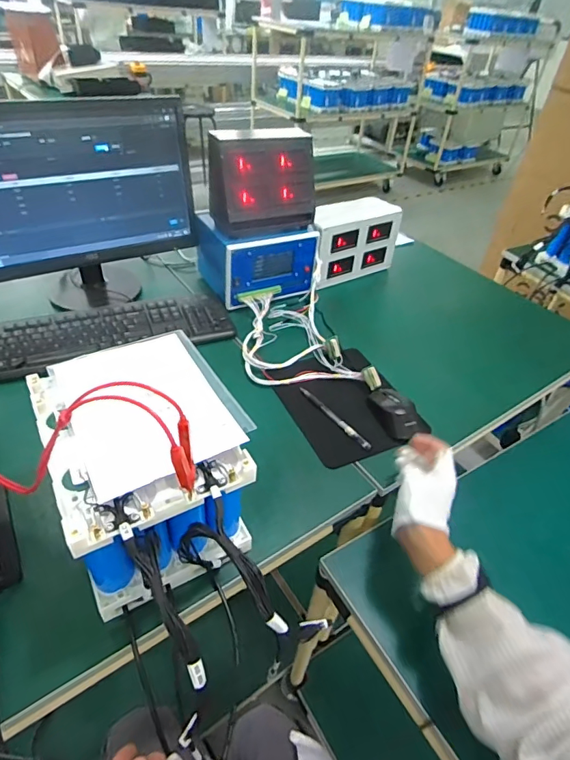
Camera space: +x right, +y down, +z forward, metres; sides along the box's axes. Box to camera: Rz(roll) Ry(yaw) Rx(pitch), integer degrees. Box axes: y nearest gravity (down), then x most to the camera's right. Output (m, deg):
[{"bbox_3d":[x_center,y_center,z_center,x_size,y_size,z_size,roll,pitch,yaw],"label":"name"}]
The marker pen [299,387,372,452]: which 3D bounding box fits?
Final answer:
[{"bbox_3d":[0.079,0.060,0.722,0.012,0.009,0.164,-25,50,-30],"label":"marker pen"}]

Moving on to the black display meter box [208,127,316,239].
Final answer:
[{"bbox_3d":[-0.040,-0.375,0.847,0.206,0.165,0.079,-16,46,-23],"label":"black display meter box"}]

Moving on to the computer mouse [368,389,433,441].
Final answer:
[{"bbox_3d":[0.186,0.050,0.725,0.070,0.034,0.103,-17,46,-24],"label":"computer mouse"}]

